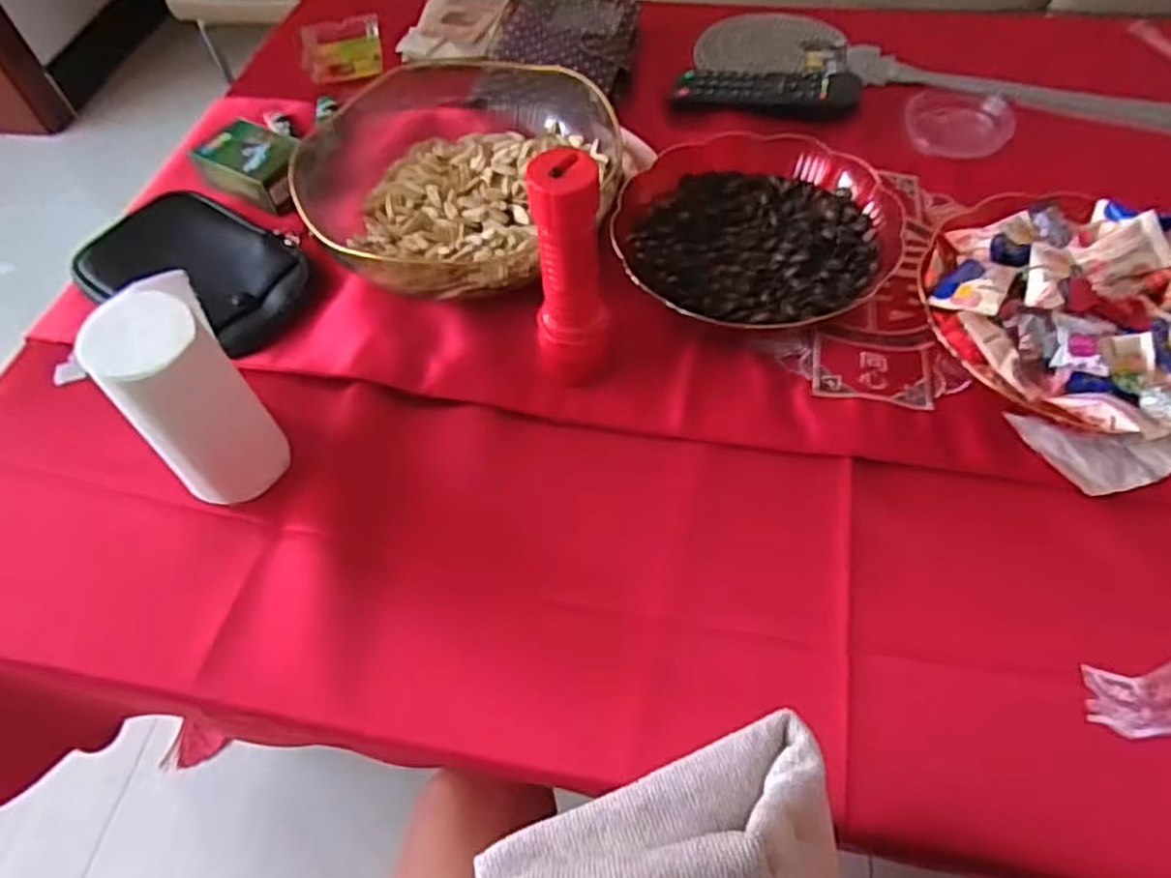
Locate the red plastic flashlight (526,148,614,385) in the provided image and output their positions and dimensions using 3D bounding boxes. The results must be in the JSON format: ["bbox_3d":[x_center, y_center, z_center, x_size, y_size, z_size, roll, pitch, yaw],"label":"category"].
[{"bbox_3d":[-0.008,-0.100,0.454,0.045,0.151,0.052,0,57,4],"label":"red plastic flashlight"}]

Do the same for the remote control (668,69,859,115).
[{"bbox_3d":[0.155,-0.301,0.637,0.155,0.021,0.048,10,58,10],"label":"remote control"}]

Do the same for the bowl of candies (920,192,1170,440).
[{"bbox_3d":[0.318,-0.082,0.474,0.191,0.060,0.180,-2,57,3],"label":"bowl of candies"}]

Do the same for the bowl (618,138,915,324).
[{"bbox_3d":[0.124,-0.152,0.538,0.191,0.045,0.178,-2,57,3],"label":"bowl"}]

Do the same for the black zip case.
[{"bbox_3d":[-0.288,-0.131,0.554,0.157,0.027,0.107,20,60,16],"label":"black zip case"}]

